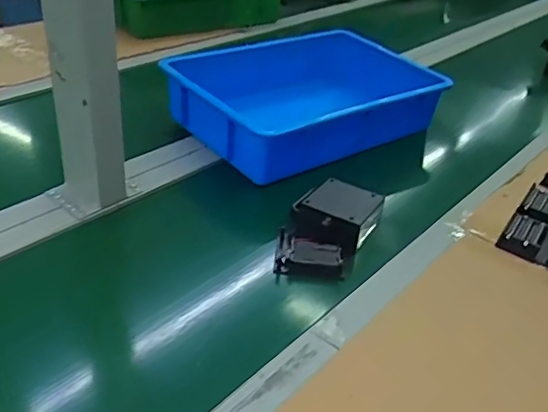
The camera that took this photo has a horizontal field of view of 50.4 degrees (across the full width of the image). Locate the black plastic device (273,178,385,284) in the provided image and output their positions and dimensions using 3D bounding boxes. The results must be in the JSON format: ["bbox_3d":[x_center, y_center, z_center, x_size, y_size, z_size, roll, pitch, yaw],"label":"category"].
[{"bbox_3d":[0.063,0.024,0.701,0.094,0.048,0.159,20,36,20],"label":"black plastic device"}]

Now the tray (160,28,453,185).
[{"bbox_3d":[0.067,-0.169,0.943,0.395,0.092,0.282,-22,42,-35],"label":"tray"}]

